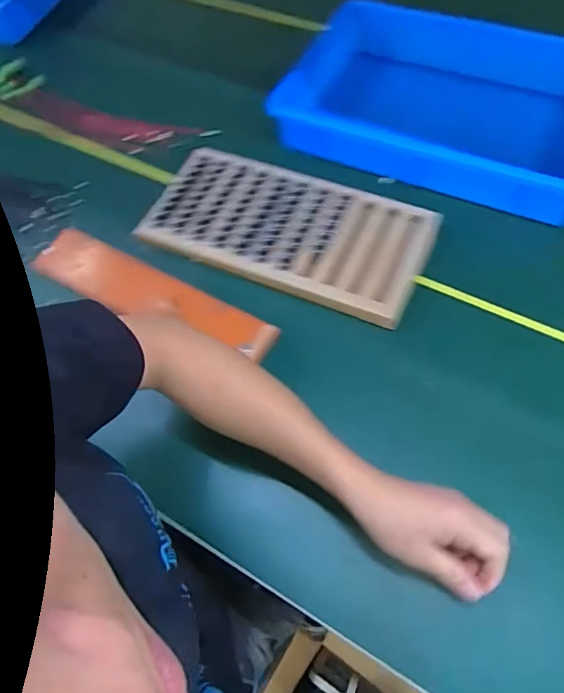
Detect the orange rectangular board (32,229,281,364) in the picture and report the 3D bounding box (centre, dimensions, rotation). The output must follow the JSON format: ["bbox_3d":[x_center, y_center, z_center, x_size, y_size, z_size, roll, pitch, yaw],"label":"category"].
[{"bbox_3d":[-0.166,-0.063,0.637,0.327,0.031,0.072,25,67,15],"label":"orange rectangular board"}]

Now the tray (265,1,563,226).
[{"bbox_3d":[0.244,-0.342,0.729,0.448,0.084,0.280,19,65,13],"label":"tray"}]

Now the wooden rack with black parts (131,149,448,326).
[{"bbox_3d":[0.009,-0.149,0.667,0.351,0.035,0.167,19,65,13],"label":"wooden rack with black parts"}]

